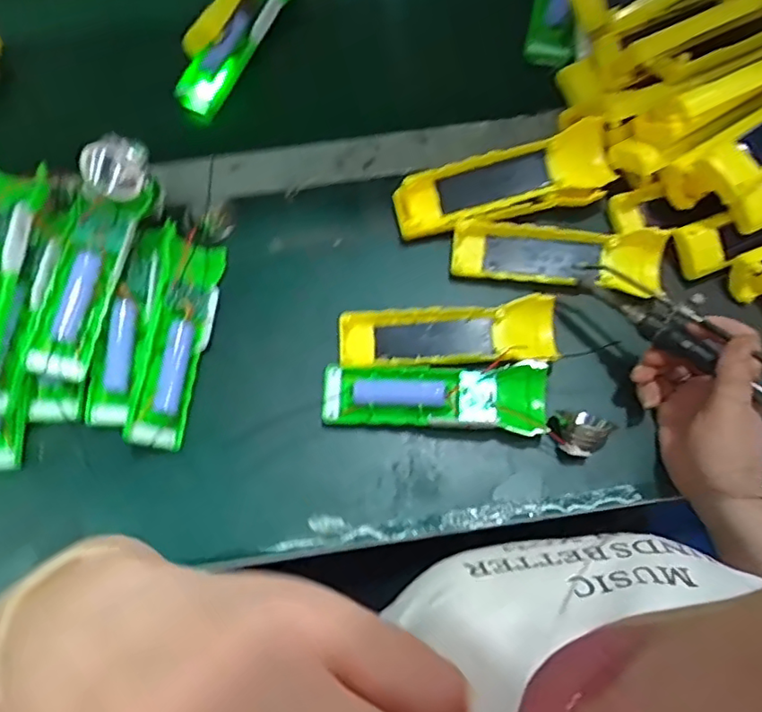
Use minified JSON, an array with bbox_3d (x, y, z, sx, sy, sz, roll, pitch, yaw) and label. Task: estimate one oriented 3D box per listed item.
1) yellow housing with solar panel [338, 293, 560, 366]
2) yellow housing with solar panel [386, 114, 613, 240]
[{"bbox_3d":[0.052,-0.015,0.462,0.165,0.024,0.047,-4,72,0],"label":"yellow housing with solar panel"},{"bbox_3d":[0.100,-0.136,0.493,0.177,0.052,0.053,-12,74,-2],"label":"yellow housing with solar panel"}]

